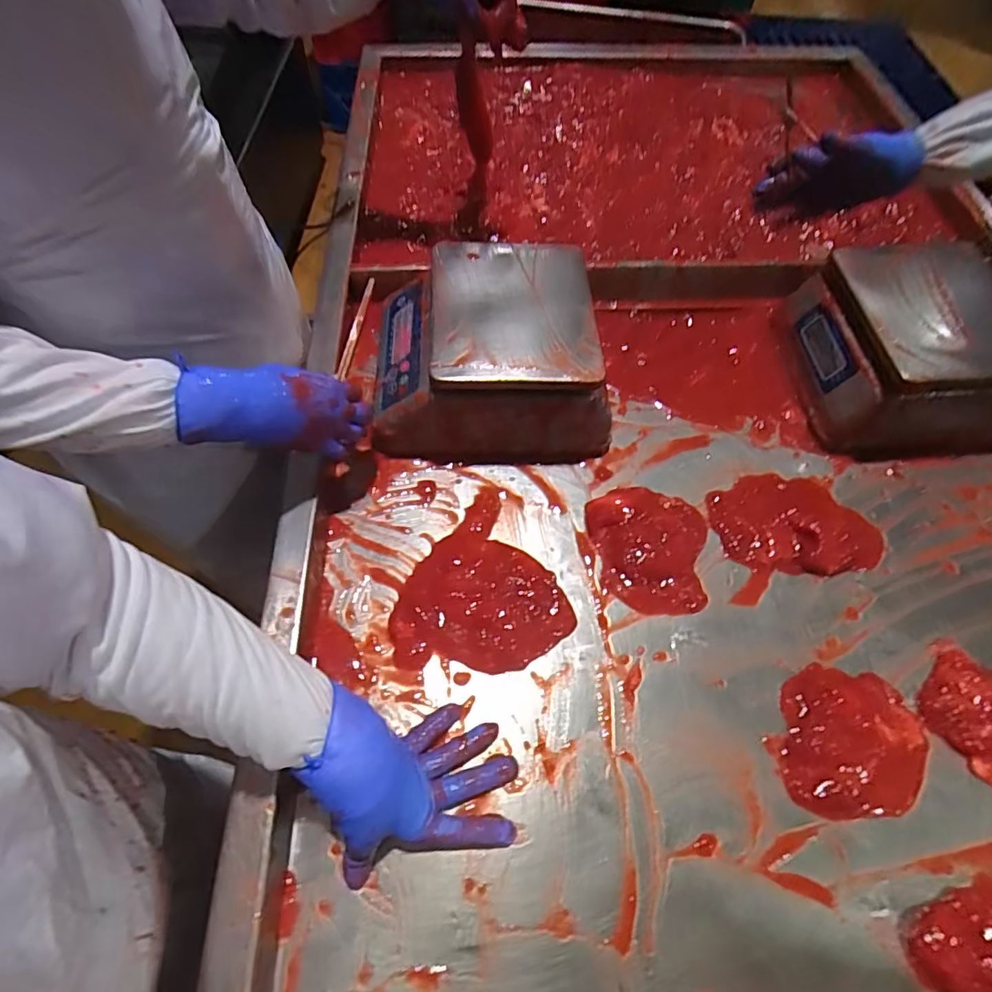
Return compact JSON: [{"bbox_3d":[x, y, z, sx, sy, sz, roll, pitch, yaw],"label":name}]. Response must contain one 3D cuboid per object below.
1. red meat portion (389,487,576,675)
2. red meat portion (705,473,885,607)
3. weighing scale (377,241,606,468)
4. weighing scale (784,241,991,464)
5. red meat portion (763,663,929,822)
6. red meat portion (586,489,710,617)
[{"bbox_3d":[-0.030,0.102,0.555,0.175,0.017,0.179,-30,66,-17],"label":"red meat portion"},{"bbox_3d":[0.339,0.032,0.614,0.186,0.022,0.140,-15,62,-10],"label":"red meat portion"},{"bbox_3d":[-0.010,-0.172,0.646,0.271,0.133,0.231,-2,61,-3],"label":"weighing scale"},{"bbox_3d":[0.516,-0.186,0.670,0.232,0.134,0.232,-1,61,-2],"label":"weighing scale"},{"bbox_3d":[0.336,0.230,0.506,0.146,0.022,0.127,-4,61,-4],"label":"red meat portion"},{"bbox_3d":[0.168,0.057,0.595,0.132,0.014,0.145,1,61,-1],"label":"red meat portion"}]

